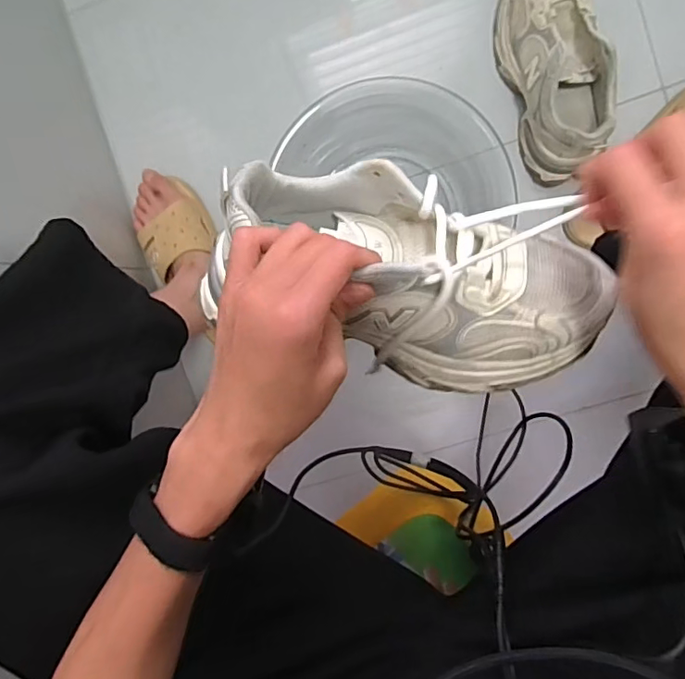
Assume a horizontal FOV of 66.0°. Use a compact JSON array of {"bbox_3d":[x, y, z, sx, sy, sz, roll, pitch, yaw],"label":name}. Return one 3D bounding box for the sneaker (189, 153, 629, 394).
[{"bbox_3d":[0.050,-0.044,0.346,0.256,0.097,0.134,21,96,-4],"label":"sneaker"}]

